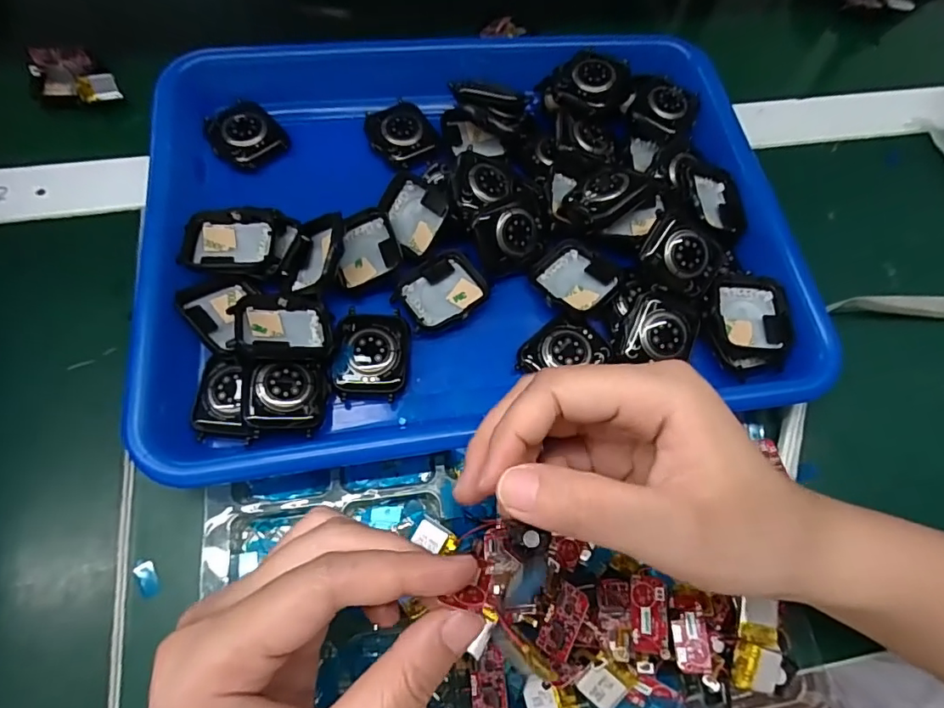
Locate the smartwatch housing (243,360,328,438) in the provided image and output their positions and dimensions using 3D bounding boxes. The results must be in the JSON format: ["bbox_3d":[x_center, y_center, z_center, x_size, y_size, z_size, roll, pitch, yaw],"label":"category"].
[{"bbox_3d":[-0.083,0.019,0.233,0.034,0.007,0.033,9,70,-25],"label":"smartwatch housing"}]

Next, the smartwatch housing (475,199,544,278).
[{"bbox_3d":[0.021,-0.061,0.270,0.039,0.010,0.034,-20,112,-15],"label":"smartwatch housing"}]

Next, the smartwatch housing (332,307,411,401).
[{"bbox_3d":[-0.049,-0.002,0.250,0.035,0.008,0.044,0,67,-3],"label":"smartwatch housing"}]

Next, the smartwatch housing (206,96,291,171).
[{"bbox_3d":[-0.130,-0.125,0.295,0.037,0.010,0.041,-40,75,-17],"label":"smartwatch housing"}]

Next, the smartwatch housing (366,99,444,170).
[{"bbox_3d":[-0.041,-0.131,0.304,0.038,0.007,0.044,-30,72,-14],"label":"smartwatch housing"}]

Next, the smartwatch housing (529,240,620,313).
[{"bbox_3d":[0.055,-0.041,0.273,0.035,0.012,0.040,-35,73,-16],"label":"smartwatch housing"}]

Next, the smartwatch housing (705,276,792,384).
[{"bbox_3d":[0.141,-0.015,0.265,0.040,0.012,0.052,1,67,-3],"label":"smartwatch housing"}]

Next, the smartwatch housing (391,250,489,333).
[{"bbox_3d":[-0.016,-0.032,0.267,0.044,0.007,0.035,-37,74,-17],"label":"smartwatch housing"}]

